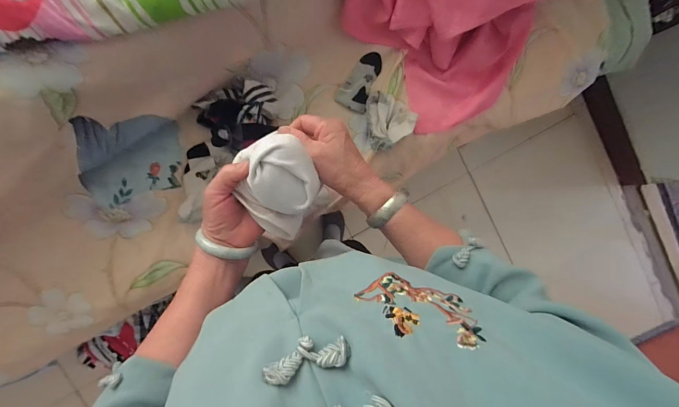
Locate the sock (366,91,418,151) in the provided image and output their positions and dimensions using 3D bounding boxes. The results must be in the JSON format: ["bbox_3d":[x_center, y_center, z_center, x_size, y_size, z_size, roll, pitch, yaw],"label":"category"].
[{"bbox_3d":[0.121,-0.196,0.729,0.107,0.050,0.136,-8,93,-8],"label":"sock"}]

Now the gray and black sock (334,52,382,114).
[{"bbox_3d":[0.052,-0.288,0.726,0.073,0.026,0.137,26,88,-9],"label":"gray and black sock"}]

